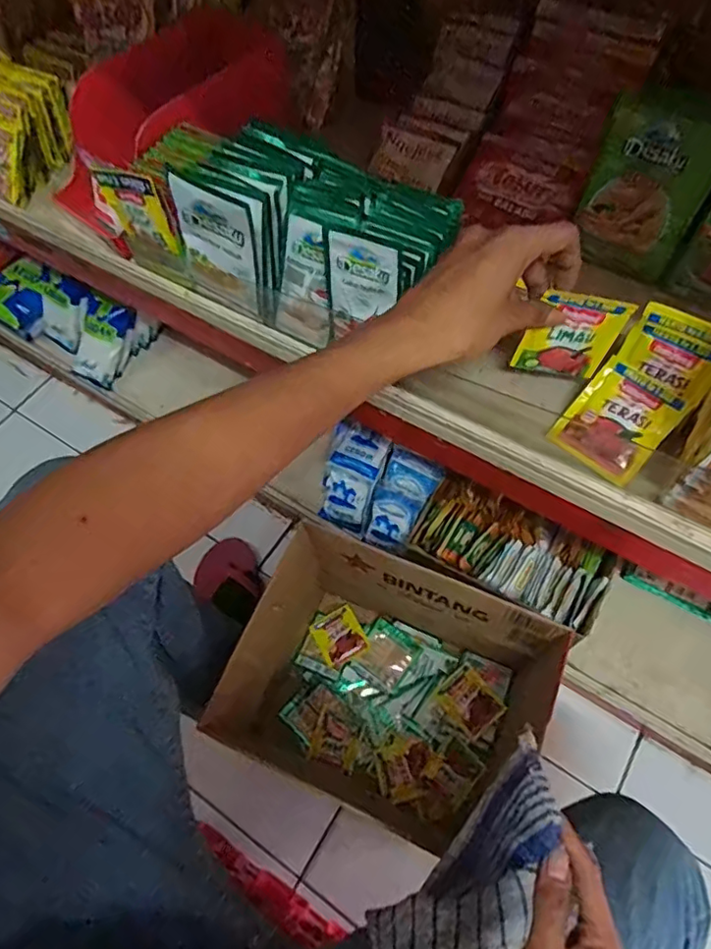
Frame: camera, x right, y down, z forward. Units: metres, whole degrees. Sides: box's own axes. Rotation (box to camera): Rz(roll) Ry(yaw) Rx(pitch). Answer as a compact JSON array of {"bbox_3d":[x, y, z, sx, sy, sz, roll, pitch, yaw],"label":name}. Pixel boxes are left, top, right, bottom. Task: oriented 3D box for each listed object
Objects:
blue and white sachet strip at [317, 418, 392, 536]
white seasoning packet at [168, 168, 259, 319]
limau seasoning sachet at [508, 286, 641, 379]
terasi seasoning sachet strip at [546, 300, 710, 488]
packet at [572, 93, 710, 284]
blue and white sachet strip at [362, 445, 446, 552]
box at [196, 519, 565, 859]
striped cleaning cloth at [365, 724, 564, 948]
[{"bbox_3d":[-0.012,0.005,0.871,0.098,0.058,0.153,21,106,14],"label":"blue and white sachet strip"},{"bbox_3d":[-0.119,-0.191,0.481,0.079,0.115,0.008,28,62,10],"label":"white seasoning packet"},{"bbox_3d":[0.161,-0.102,0.425,0.068,0.071,0.007,8,48,-1],"label":"limau seasoning sachet"},{"bbox_3d":[0.213,-0.061,0.424,0.070,0.032,0.128,42,98,23],"label":"terasi seasoning sachet strip"},{"bbox_3d":[0.245,-0.237,0.481,0.094,0.122,0.020,24,40,9],"label":"packet"},{"bbox_3d":[0.071,0.039,0.839,0.082,0.020,0.146,19,80,19],"label":"blue and white sachet strip"},{"bbox_3d":[0.033,0.274,0.707,0.317,0.273,0.272,21,65,14],"label":"box"},{"bbox_3d":[0.091,0.287,0.393,0.182,0.091,0.079,-40,67,-17],"label":"striped cleaning cloth"}]

